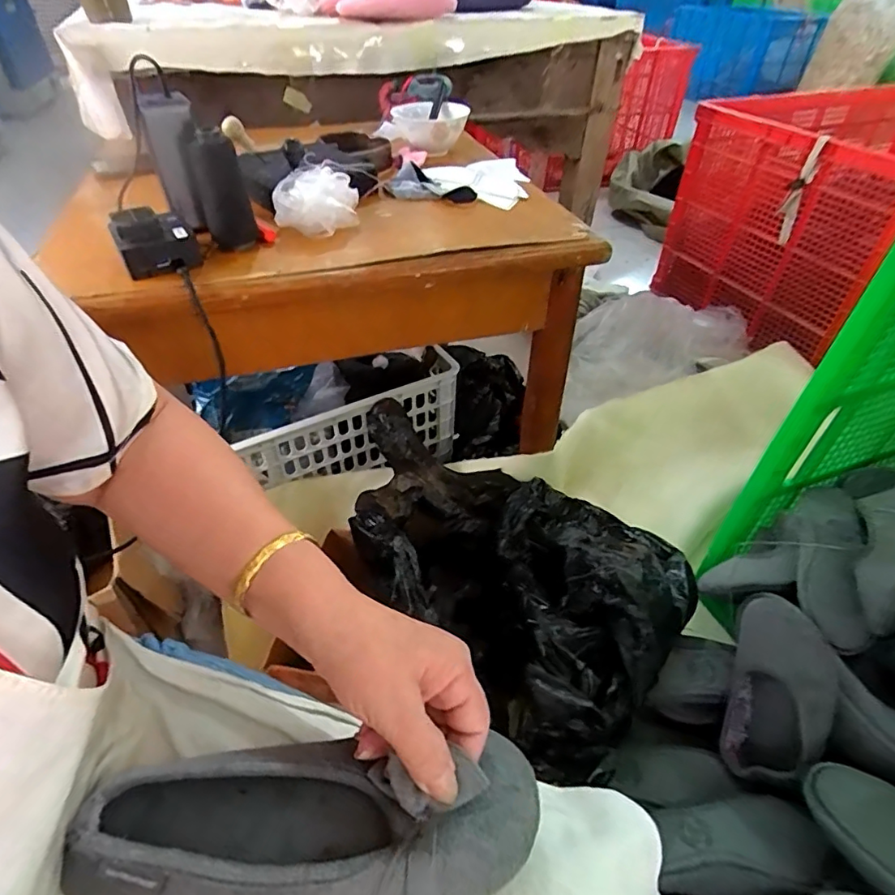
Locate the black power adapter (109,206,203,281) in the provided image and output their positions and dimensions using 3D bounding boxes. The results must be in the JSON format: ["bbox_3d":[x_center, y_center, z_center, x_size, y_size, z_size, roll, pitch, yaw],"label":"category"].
[{"bbox_3d":[-0.292,-0.207,0.534,0.071,0.044,0.076,-22,48,-23],"label":"black power adapter"}]

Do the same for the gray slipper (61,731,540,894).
[{"bbox_3d":[-0.066,0.191,0.273,0.224,0.057,0.078,3,43,-7],"label":"gray slipper"}]

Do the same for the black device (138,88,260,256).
[{"bbox_3d":[-0.256,-0.285,0.563,0.098,0.125,0.047,27,49,25],"label":"black device"}]

